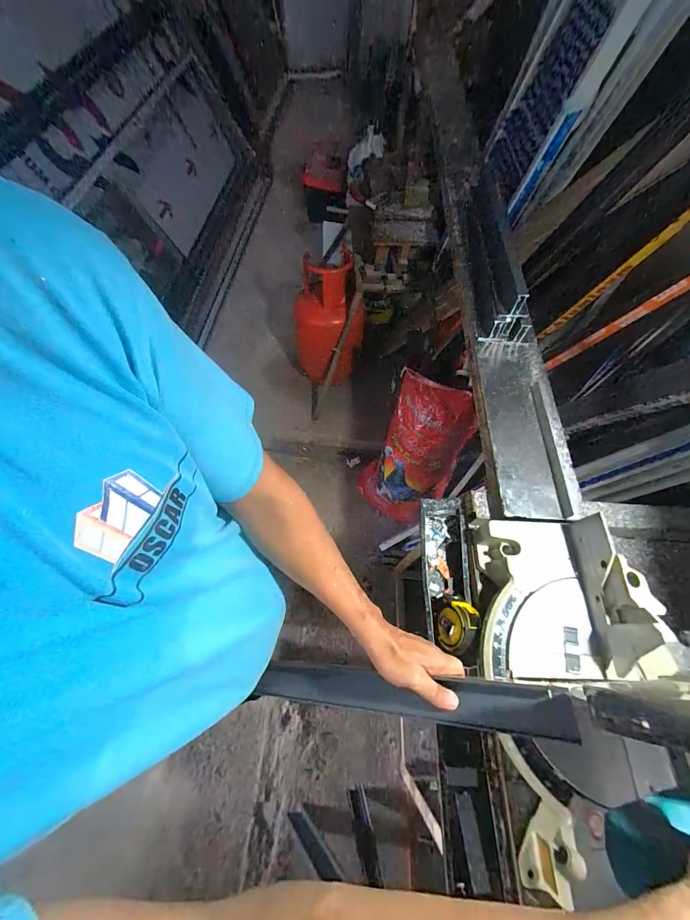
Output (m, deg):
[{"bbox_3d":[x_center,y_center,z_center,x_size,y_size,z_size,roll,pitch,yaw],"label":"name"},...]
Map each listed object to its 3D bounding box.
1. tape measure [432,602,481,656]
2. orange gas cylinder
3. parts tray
[{"bbox_3d":[0.185,0.275,0.561,0.042,0.073,0.081,15,22,-29],"label":"tape measure"},{"bbox_3d":[-0.070,-0.591,1.522,0.286,0.520,0.293,-13,66,-8],"label":"orange gas cylinder"},{"bbox_3d":[0.186,0.197,0.641,0.080,0.047,0.297,3,65,-1],"label":"parts tray"}]

